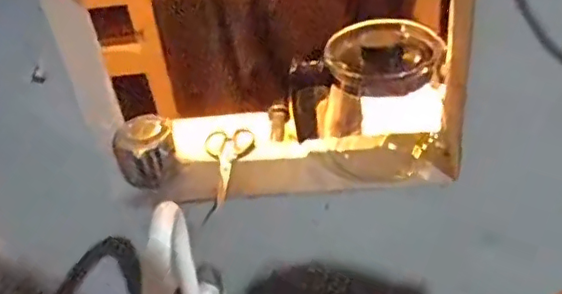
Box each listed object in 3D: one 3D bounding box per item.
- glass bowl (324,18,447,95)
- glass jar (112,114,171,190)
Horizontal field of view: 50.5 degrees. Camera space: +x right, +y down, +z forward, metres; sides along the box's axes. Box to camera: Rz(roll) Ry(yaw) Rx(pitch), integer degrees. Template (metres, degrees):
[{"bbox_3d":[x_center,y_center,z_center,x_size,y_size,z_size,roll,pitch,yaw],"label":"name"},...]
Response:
[{"bbox_3d":[0.116,-0.095,0.667,0.117,0.054,0.116,-5,38,4],"label":"glass bowl"},{"bbox_3d":[-0.165,0.005,0.725,0.067,0.064,0.067,-16,38,-10],"label":"glass jar"}]

